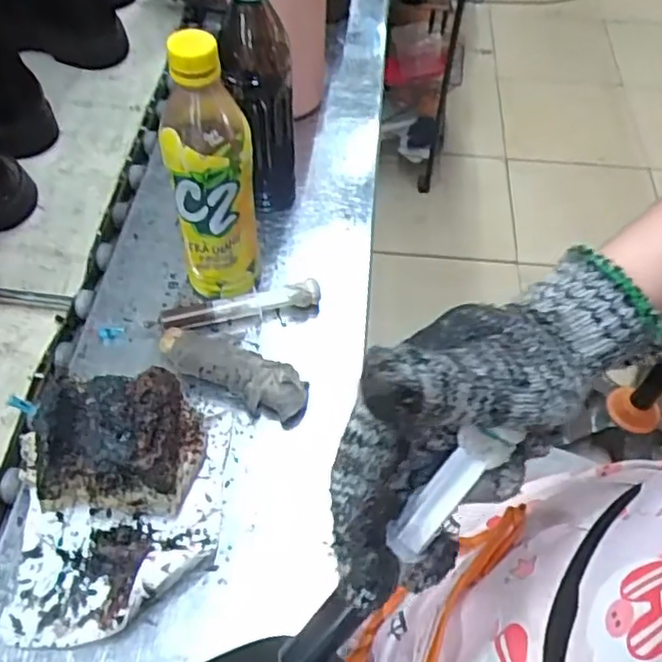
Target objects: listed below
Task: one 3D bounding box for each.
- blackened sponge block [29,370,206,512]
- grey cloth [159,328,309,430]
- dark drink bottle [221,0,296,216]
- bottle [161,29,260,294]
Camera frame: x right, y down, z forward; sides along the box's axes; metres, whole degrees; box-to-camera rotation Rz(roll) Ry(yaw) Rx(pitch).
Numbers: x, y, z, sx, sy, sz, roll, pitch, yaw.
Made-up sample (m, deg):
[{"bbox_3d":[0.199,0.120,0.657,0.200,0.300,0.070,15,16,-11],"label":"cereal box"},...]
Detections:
[{"bbox_3d":[-0.134,0.072,0.416,0.093,0.085,0.078,-6,54,-6],"label":"blackened sponge block"},{"bbox_3d":[-0.075,0.031,0.486,0.121,0.025,0.034,22,56,13],"label":"grey cloth"},{"bbox_3d":[-0.060,-0.193,0.542,0.057,0.228,0.064,-7,55,-7],"label":"dark drink bottle"},{"bbox_3d":[-0.086,-0.105,0.471,0.056,0.218,0.054,-9,55,-8],"label":"bottle"}]

